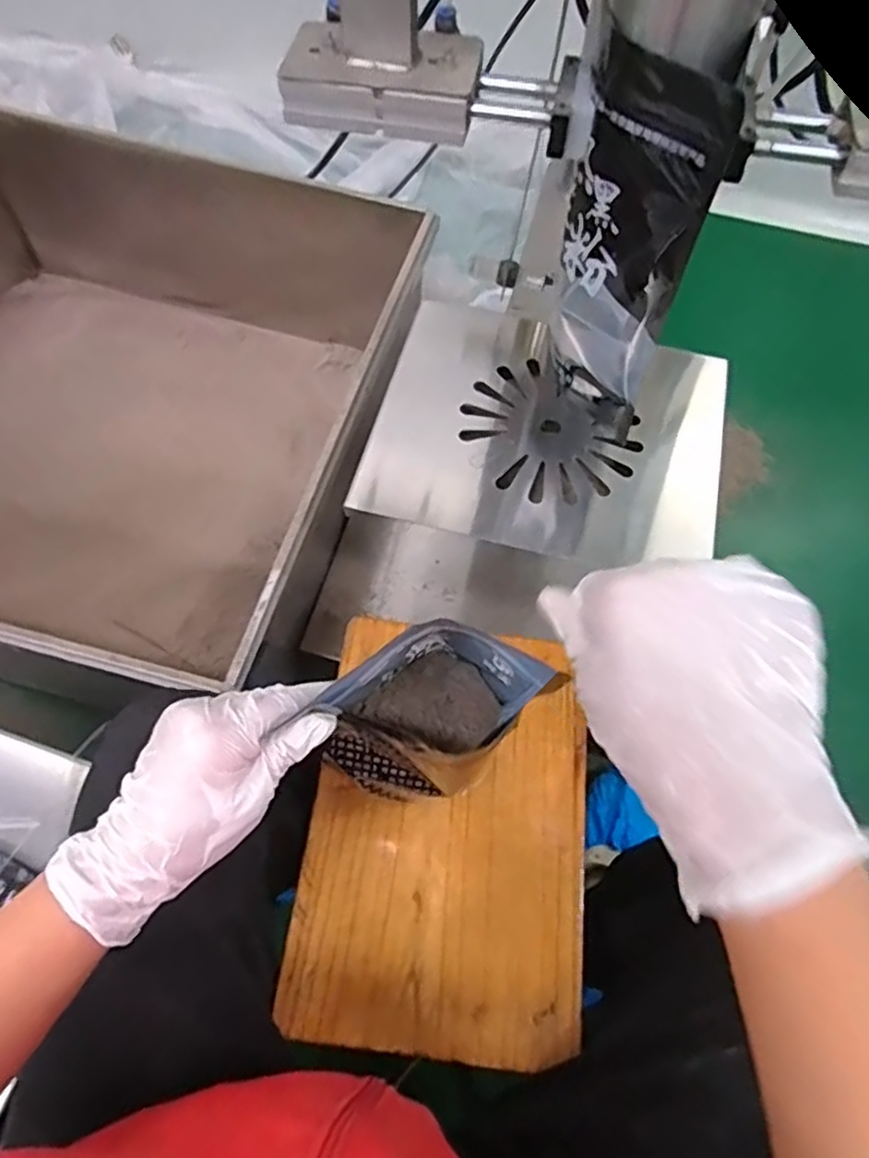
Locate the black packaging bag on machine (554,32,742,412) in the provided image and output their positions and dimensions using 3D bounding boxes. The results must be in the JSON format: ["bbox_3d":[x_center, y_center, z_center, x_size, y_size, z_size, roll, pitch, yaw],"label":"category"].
[{"bbox_3d":[0.116,-0.201,0.428,0.016,0.210,0.088,-39,71,-15],"label":"black packaging bag on machine"}]

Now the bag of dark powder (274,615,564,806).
[{"bbox_3d":[-0.006,0.074,0.389,0.115,0.110,0.070,-33,68,-18],"label":"bag of dark powder"}]

